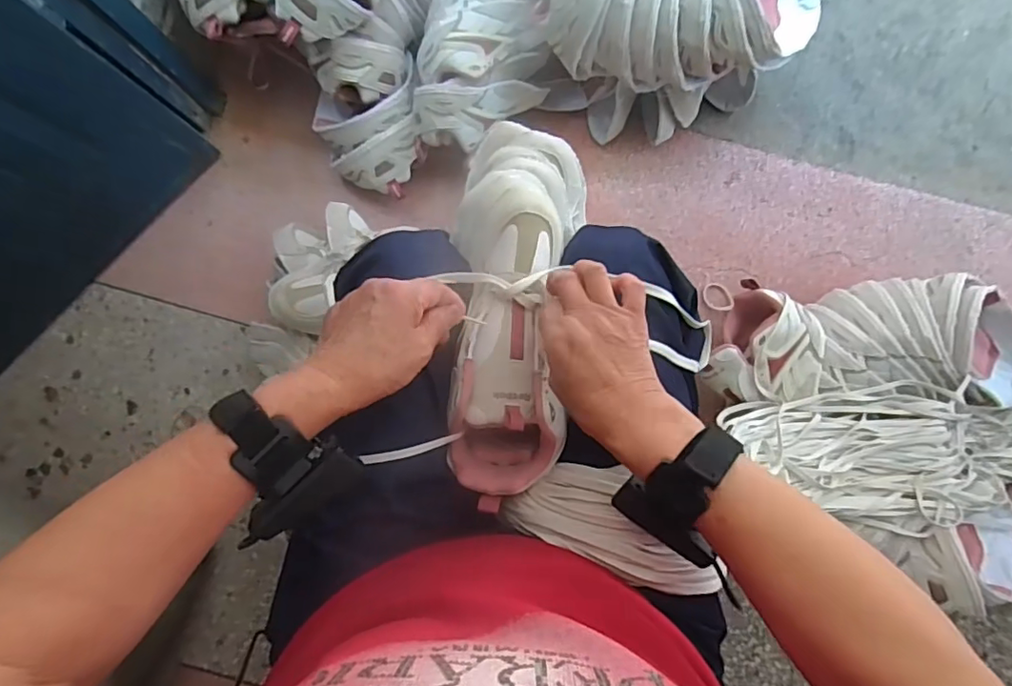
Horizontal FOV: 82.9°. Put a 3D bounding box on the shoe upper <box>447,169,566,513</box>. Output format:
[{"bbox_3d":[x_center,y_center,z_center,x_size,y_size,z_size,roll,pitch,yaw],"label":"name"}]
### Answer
[{"bbox_3d":[0.002,-0.005,0.453,0.086,0.062,0.247,2,88,2],"label":"shoe upper"}]

